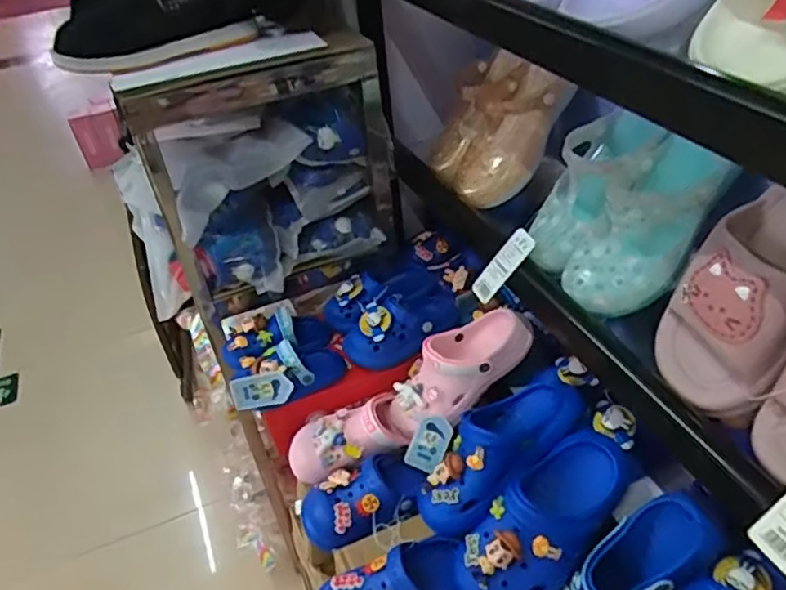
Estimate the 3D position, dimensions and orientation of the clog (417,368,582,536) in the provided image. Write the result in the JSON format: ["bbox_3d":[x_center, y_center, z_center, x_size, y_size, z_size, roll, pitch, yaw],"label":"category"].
[{"bbox_3d":[0.128,0.171,0.742,0.246,0.073,0.102,-41,48,-16],"label":"clog"}]

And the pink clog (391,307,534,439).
[{"bbox_3d":[0.082,0.095,0.830,0.216,0.061,0.089,-40,43,2],"label":"pink clog"}]

